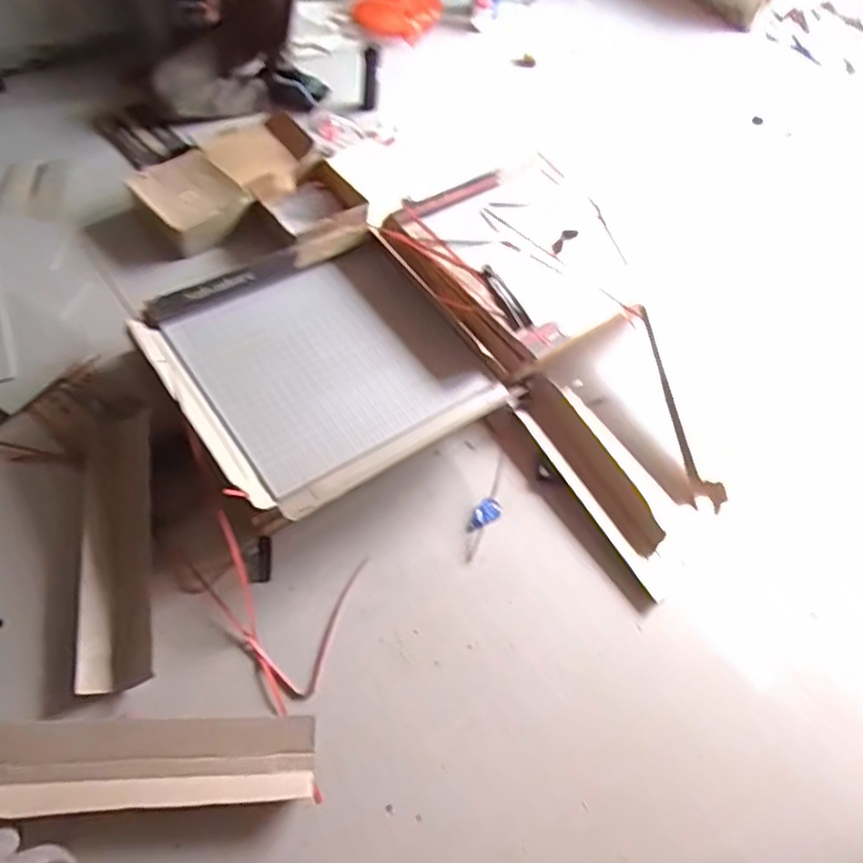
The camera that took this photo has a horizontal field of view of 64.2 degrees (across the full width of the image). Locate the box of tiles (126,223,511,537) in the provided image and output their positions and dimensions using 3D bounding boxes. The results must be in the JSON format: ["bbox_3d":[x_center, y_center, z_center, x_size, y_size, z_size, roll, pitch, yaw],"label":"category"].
[{"bbox_3d":[-0.247,-0.159,1.588,0.652,0.155,0.650,-31,66,-25],"label":"box of tiles"}]

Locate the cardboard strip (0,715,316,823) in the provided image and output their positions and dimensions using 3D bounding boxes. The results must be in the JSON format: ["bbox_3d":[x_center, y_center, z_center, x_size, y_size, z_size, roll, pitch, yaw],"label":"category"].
[{"bbox_3d":[-0.496,0.579,1.202,0.573,0.055,0.155,0,57,-8],"label":"cardboard strip"}]

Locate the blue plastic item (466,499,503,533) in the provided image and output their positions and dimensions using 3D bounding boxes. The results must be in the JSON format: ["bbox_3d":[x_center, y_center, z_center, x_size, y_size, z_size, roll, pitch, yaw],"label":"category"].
[{"bbox_3d":[0.115,0.189,1.557,0.099,0.023,0.046,-27,64,-19],"label":"blue plastic item"}]

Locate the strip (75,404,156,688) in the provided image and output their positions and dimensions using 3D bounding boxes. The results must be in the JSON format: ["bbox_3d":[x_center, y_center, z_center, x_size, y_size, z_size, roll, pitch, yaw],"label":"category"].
[{"bbox_3d":[-0.639,0.224,1.382,0.158,0.051,0.568,-11,69,1],"label":"strip"}]

